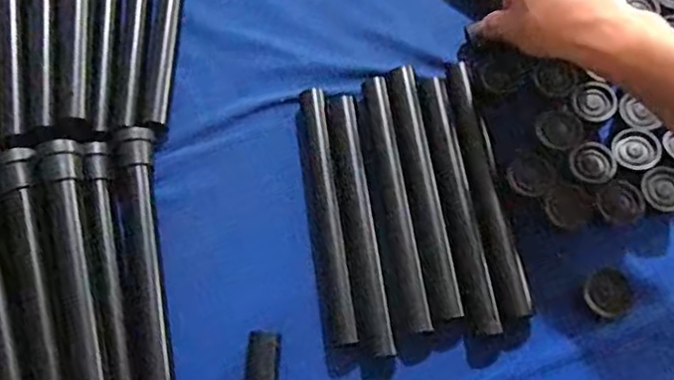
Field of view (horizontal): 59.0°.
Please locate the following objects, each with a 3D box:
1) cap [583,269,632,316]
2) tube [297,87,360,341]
[{"bbox_3d":[0.200,0.075,0.439,0.040,0.010,0.033,-16,73,-5],"label":"cap"},{"bbox_3d":[-0.010,0.017,0.494,0.024,0.020,0.219,-7,73,-2],"label":"tube"}]

